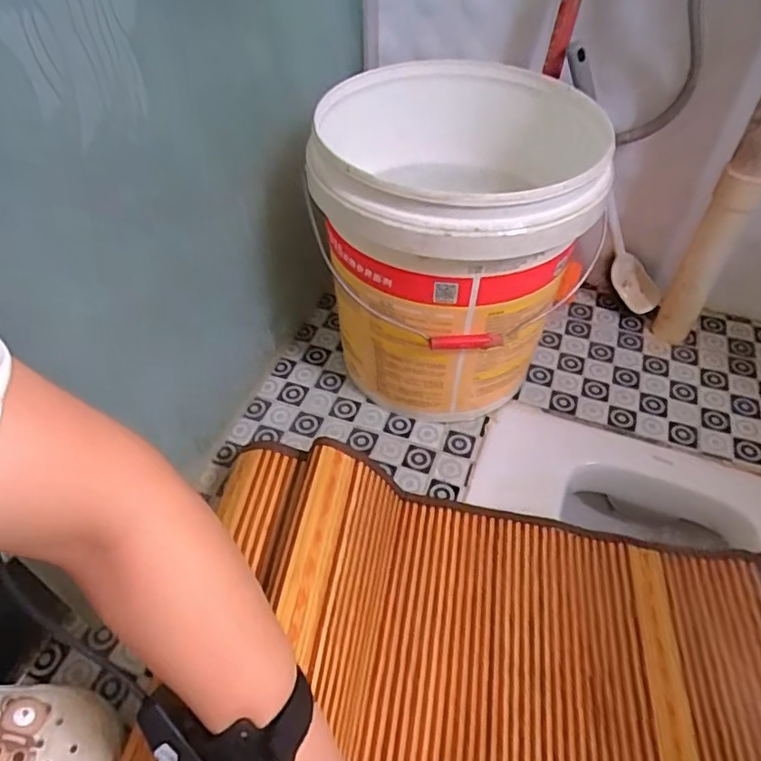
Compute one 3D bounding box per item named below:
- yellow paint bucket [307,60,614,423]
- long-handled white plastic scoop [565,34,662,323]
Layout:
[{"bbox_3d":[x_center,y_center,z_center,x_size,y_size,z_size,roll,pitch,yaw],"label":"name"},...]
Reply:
[{"bbox_3d":[0.076,-0.140,0.680,0.279,0.330,0.272,0,48,0],"label":"yellow paint bucket"},{"bbox_3d":[0.300,-0.239,0.736,0.059,0.371,0.038,-5,42,31],"label":"long-handled white plastic scoop"}]

